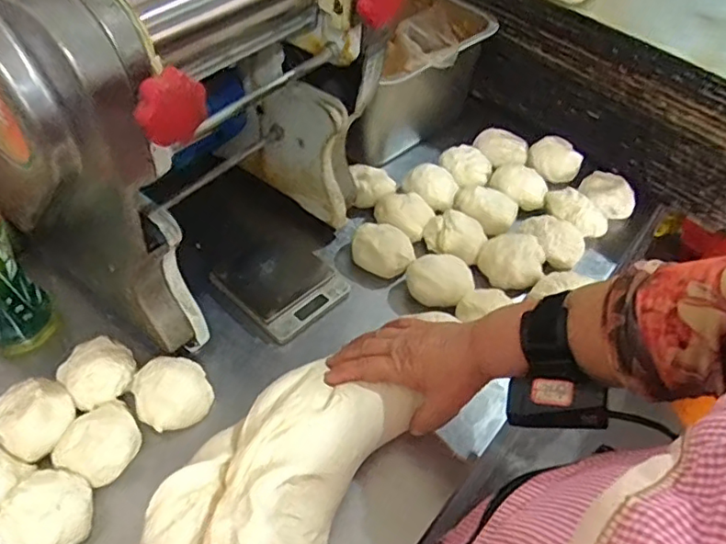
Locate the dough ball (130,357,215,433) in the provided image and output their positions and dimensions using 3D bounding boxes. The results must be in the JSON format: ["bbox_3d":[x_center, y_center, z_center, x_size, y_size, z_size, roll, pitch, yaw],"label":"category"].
[{"bbox_3d":[-0.176,0.113,0.536,0.066,0.047,0.060,2,49,-2],"label":"dough ball"}]

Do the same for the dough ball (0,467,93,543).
[{"bbox_3d":[-0.252,0.195,0.460,0.059,0.051,0.068,24,52,15],"label":"dough ball"}]

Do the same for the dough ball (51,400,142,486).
[{"bbox_3d":[-0.227,0.150,0.506,0.064,0.045,0.066,2,49,-2],"label":"dough ball"}]

